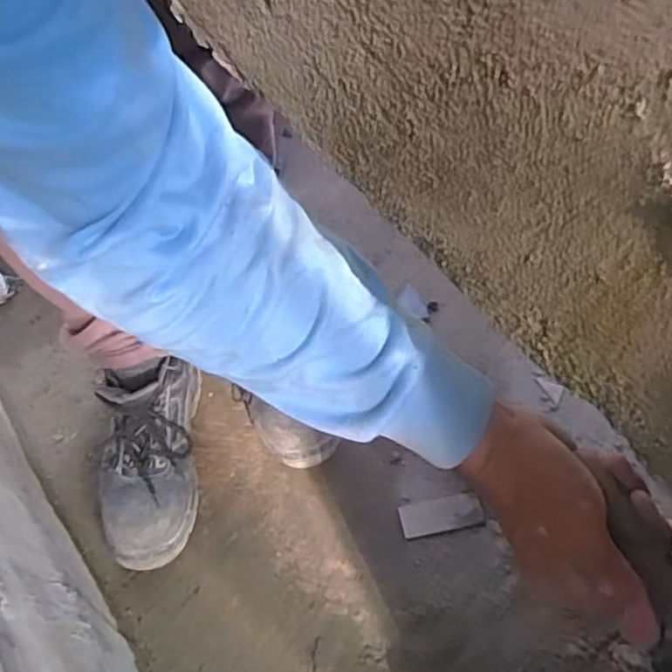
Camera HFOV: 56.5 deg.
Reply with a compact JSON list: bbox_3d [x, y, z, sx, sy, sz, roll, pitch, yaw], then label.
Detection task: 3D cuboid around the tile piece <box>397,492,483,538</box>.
[{"bbox_3d":[0.130,0.222,0.781,0.098,0.007,0.040,-9,54,-5],"label":"tile piece"}]

